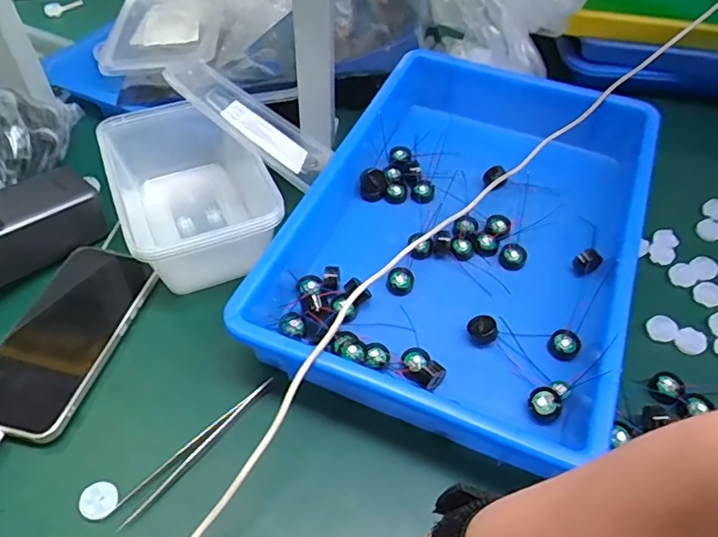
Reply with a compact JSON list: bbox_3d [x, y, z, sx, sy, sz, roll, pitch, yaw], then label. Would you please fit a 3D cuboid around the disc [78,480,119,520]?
[{"bbox_3d":[-0.157,0.140,0.332,0.021,0.004,0.020,8,62,-15],"label":"disc"}]

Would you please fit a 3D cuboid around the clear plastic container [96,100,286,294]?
[{"bbox_3d":[-0.141,-0.063,0.463,0.111,0.072,0.163,-20,54,-18],"label":"clear plastic container"}]

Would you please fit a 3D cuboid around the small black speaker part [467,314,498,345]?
[{"bbox_3d":[0.091,0.047,0.409,0.019,0.015,0.020,1,50,-1],"label":"small black speaker part"}]

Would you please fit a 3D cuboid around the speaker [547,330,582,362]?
[{"bbox_3d":[0.151,0.056,0.405,0.022,0.010,0.022,1,50,-1],"label":"speaker"}]

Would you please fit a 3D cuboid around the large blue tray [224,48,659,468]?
[{"bbox_3d":[0.091,-0.041,0.453,0.243,0.068,0.372,19,52,13],"label":"large blue tray"}]

